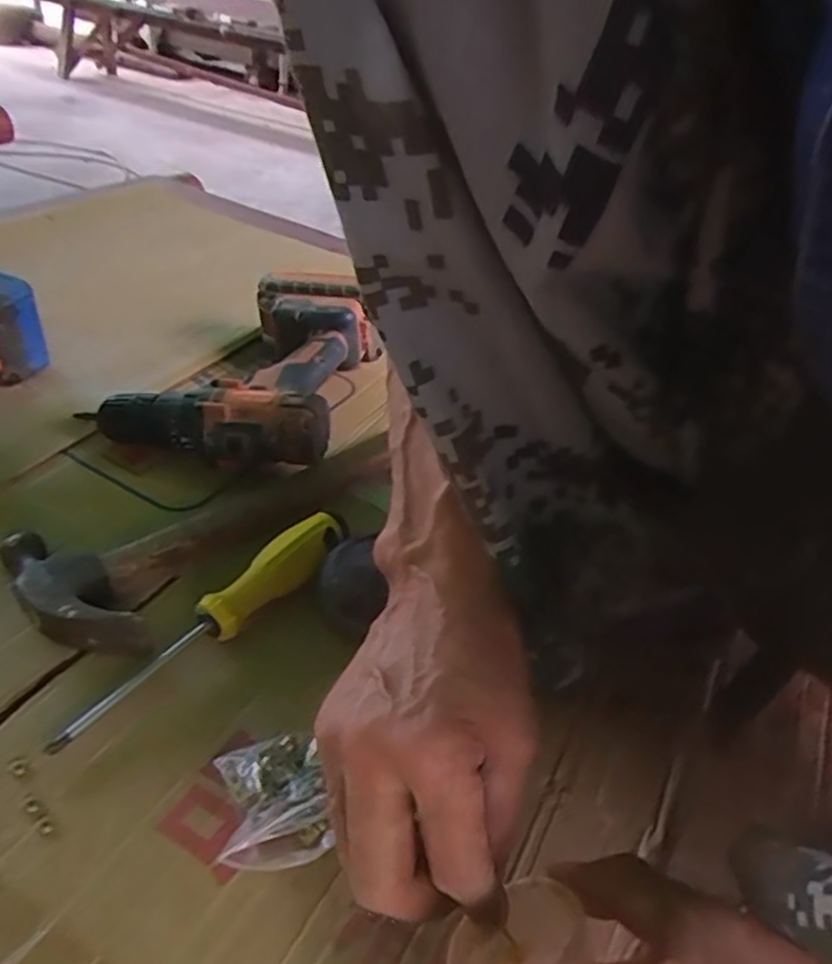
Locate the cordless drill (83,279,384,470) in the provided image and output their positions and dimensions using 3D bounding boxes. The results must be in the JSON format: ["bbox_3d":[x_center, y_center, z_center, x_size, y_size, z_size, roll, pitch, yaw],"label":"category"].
[{"bbox_3d":[-0.140,-0.096,0.577,0.177,0.067,0.208,10,39,2],"label":"cordless drill"}]

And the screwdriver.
[{"bbox_3d":[-0.116,0.075,0.406,0.029,0.025,0.200,32,45,27],"label":"screwdriver"}]

